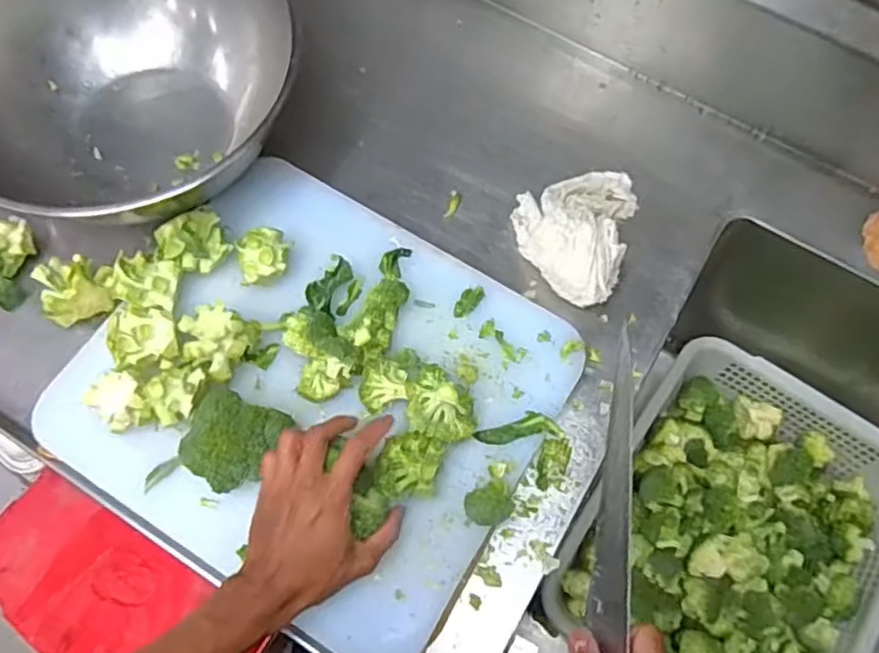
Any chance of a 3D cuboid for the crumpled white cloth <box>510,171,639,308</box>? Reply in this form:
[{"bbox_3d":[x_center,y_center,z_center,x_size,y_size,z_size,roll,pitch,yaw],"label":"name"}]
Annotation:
[{"bbox_3d":[0.134,-0.107,0.667,0.113,0.047,0.161,20,71,6],"label":"crumpled white cloth"}]

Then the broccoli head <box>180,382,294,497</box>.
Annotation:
[{"bbox_3d":[-0.175,0.094,0.559,0.074,0.041,0.075,22,71,7],"label":"broccoli head"}]

